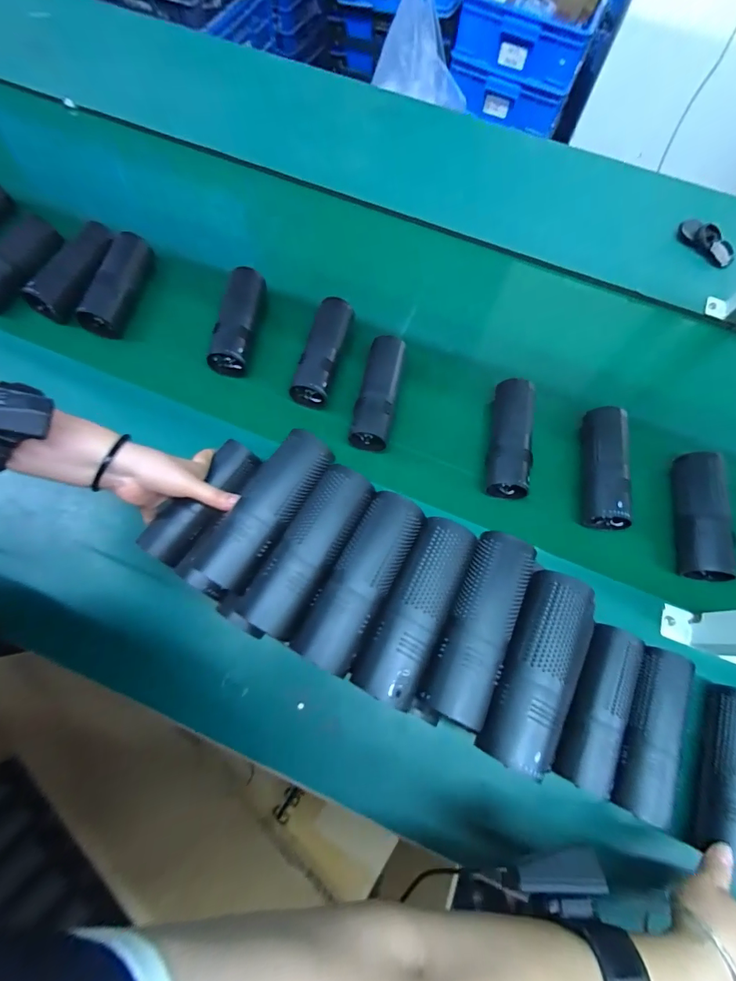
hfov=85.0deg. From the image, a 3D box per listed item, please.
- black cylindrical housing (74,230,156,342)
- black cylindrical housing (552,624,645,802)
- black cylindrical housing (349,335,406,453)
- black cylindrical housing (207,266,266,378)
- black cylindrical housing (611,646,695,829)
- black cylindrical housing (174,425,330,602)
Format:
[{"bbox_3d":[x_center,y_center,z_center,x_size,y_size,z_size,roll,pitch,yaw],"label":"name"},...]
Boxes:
[{"bbox_3d":[-0.376,-0.316,0.612,0.063,0.048,0.164,13,70,2],"label":"black cylindrical housing"},{"bbox_3d":[0.244,0.228,0.428,0.056,0.048,0.164,25,71,7],"label":"black cylindrical housing"},{"bbox_3d":[0.015,-0.138,0.569,0.052,0.057,0.159,11,70,2],"label":"black cylindrical housing"},{"bbox_3d":[-0.192,-0.252,0.603,0.054,0.059,0.159,8,70,1],"label":"black cylindrical housing"},{"bbox_3d":[0.292,0.247,0.421,0.053,0.054,0.162,28,72,8],"label":"black cylindrical housing"},{"bbox_3d":[-0.101,0.023,0.389,0.063,0.048,0.174,30,72,8],"label":"black cylindrical housing"}]

